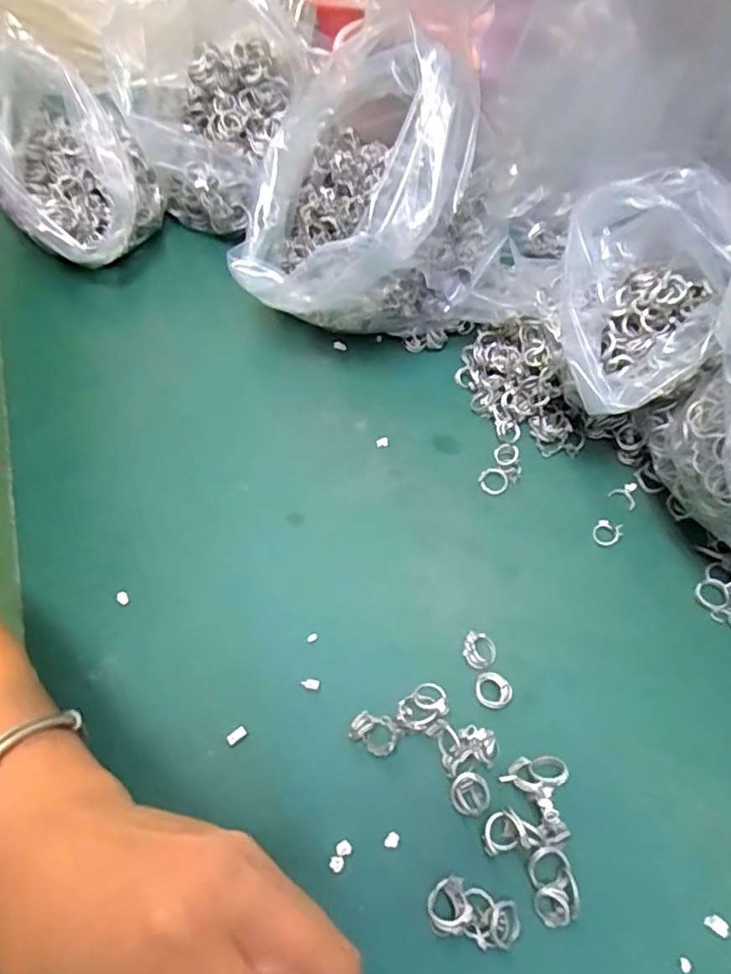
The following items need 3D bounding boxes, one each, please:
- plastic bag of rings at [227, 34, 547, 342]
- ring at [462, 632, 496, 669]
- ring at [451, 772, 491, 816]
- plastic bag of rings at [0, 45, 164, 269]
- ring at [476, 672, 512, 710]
[{"bbox_3d":[0.010,-0.212,0.467,0.223,0.192,0.176,-10,61,-9],"label":"plastic bag of rings"},{"bbox_3d":[0.073,0.104,0.384,0.021,0.007,0.021,2,58,-3],"label":"ring"},{"bbox_3d":[0.059,0.171,0.337,0.021,0.004,0.021,2,58,-3],"label":"ring"},{"bbox_3d":[-0.254,-0.271,0.517,0.135,0.127,0.164,-21,64,-15],"label":"plastic bag of rings"},{"bbox_3d":[0.078,0.124,0.369,0.021,0.008,0.021,2,58,-3],"label":"ring"}]

